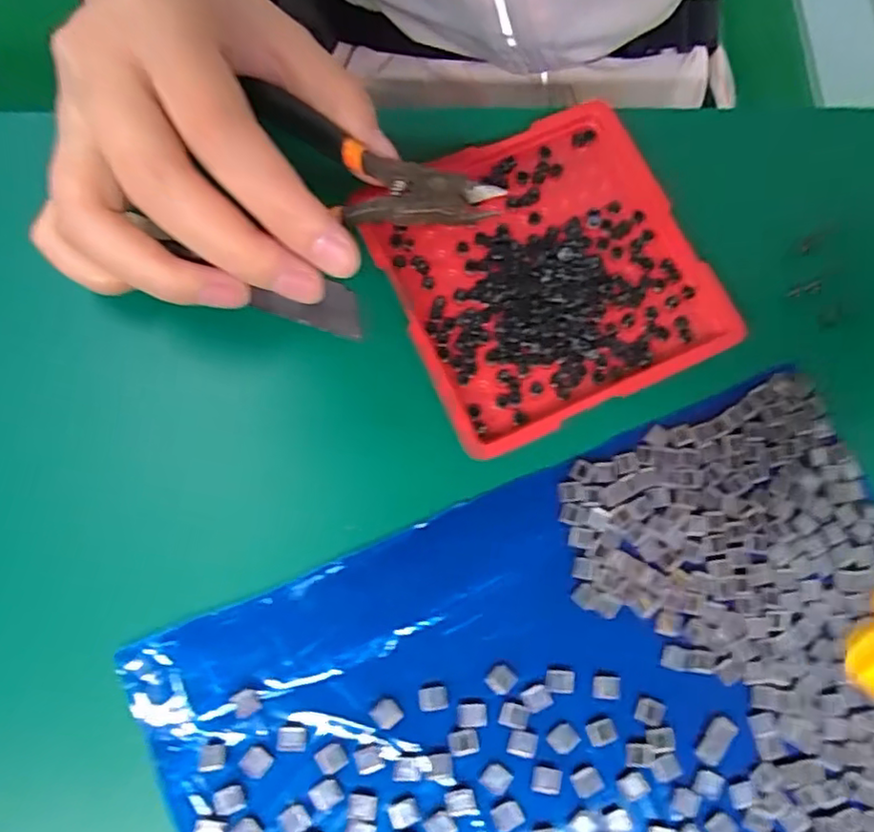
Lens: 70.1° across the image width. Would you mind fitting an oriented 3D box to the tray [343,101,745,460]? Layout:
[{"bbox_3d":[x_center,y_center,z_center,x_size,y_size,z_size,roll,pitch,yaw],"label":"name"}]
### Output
[{"bbox_3d":[0.035,-0.049,0.210,0.099,0.009,0.100,-24,78,-7],"label":"tray"}]

